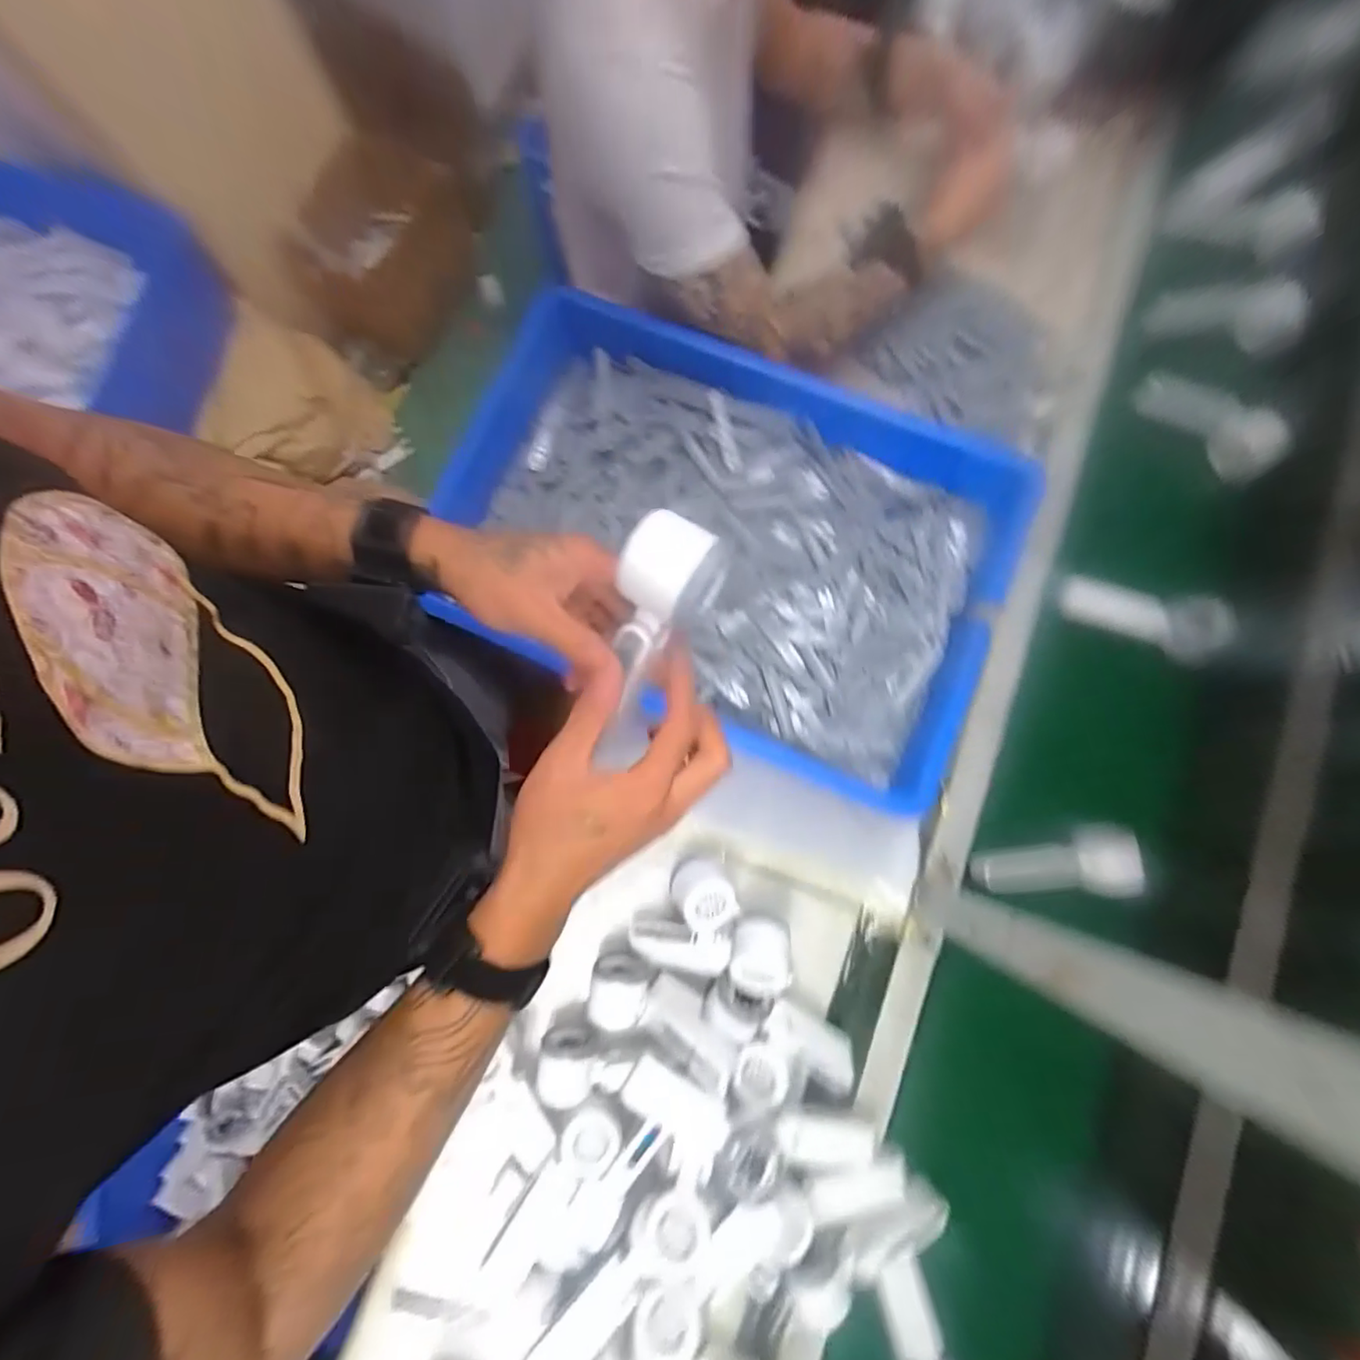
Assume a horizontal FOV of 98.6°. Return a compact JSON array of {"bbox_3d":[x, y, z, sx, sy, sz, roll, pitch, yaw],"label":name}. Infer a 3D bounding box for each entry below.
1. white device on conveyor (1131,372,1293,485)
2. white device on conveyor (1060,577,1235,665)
[{"bbox_3d":[0.655,-0.317,0.729,0.191,0.067,0.044,32,81,6],"label":"white device on conveyor"},{"bbox_3d":[0.546,-0.077,0.681,0.181,0.064,0.055,21,80,5],"label":"white device on conveyor"}]

